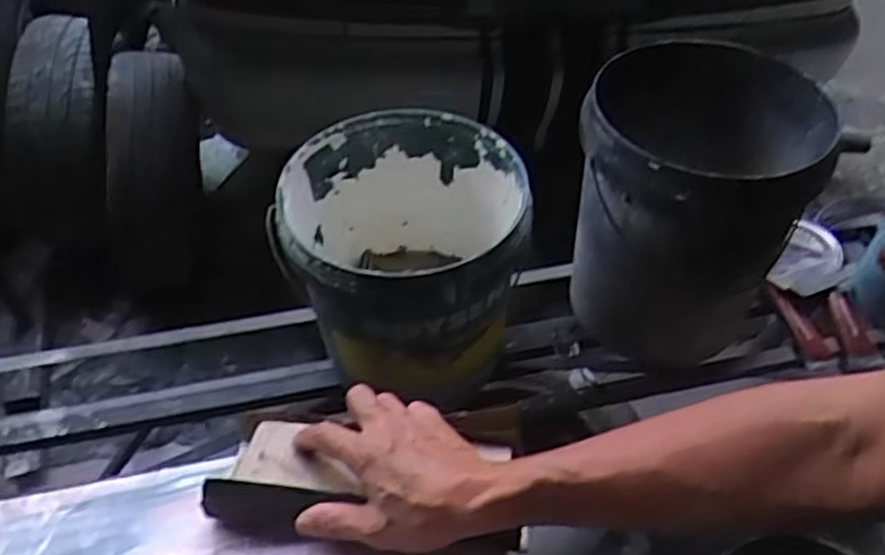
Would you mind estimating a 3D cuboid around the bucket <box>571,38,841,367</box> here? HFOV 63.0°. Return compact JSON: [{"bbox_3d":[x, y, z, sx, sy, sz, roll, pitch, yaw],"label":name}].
[{"bbox_3d":[0.316,-0.080,0.968,0.273,0.368,0.247,18,52,17],"label":"bucket"}]

